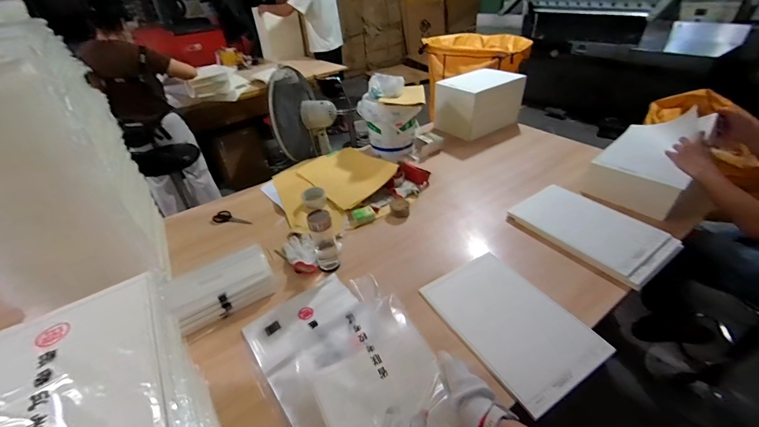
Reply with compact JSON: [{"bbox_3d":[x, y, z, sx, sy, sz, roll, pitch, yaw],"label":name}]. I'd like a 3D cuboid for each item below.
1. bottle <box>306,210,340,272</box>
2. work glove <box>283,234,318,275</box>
[{"bbox_3d":[-0.161,0.082,0.936,0.066,0.188,0.053,-5,37,-1],"label":"bottle"},{"bbox_3d":[-0.257,0.123,1.039,0.089,0.045,0.205,-19,39,-18],"label":"work glove"}]

